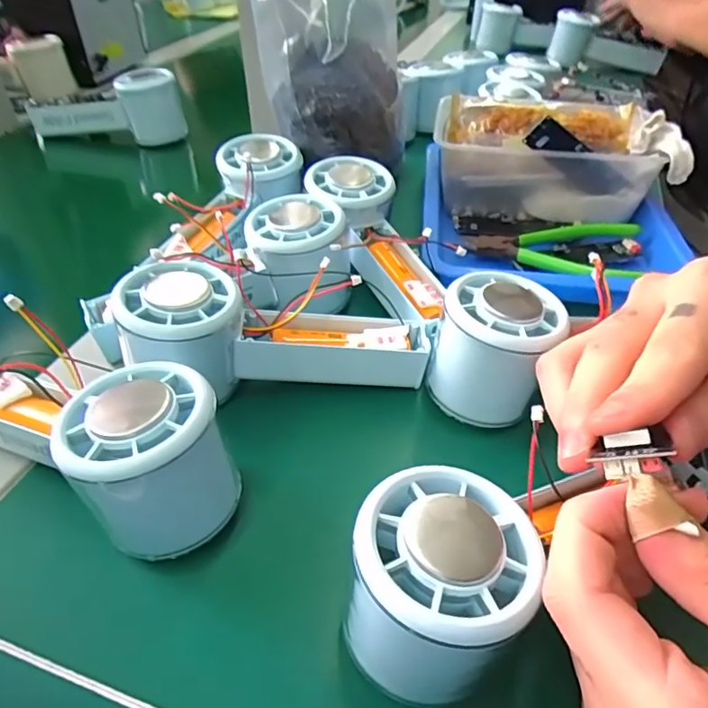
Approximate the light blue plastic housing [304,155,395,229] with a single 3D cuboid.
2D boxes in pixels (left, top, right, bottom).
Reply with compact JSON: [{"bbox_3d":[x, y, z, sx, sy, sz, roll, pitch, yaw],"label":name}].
[{"bbox_3d":[-0.003,-0.106,0.353,0.054,0.024,0.052,-3,41,-3],"label":"light blue plastic housing"}]

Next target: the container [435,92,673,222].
[{"bbox_3d":[0.139,-0.151,0.413,0.155,0.071,0.078,8,42,9],"label":"container"}]

